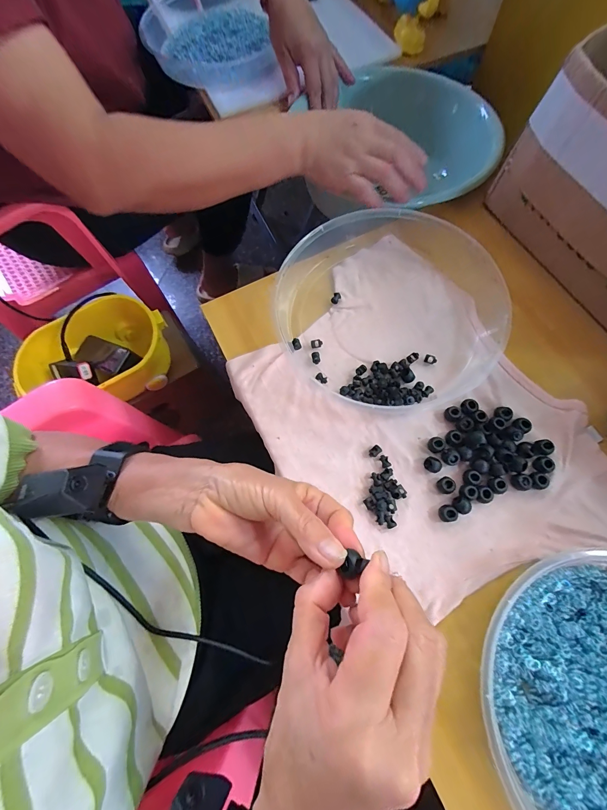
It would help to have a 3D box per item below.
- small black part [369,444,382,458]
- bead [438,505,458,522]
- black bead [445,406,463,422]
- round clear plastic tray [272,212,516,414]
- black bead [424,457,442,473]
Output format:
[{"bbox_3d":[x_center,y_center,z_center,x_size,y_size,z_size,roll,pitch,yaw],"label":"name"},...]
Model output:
[{"bbox_3d":[0.070,0.046,0.311,0.013,0.005,0.009,-40,74,-12],"label":"small black part"},{"bbox_3d":[0.130,0.098,0.286,0.012,0.011,0.015,-4,70,0],"label":"bead"},{"bbox_3d":[0.149,0.009,0.318,0.014,0.008,0.015,0,70,1],"label":"black bead"},{"bbox_3d":[0.099,-0.111,0.344,0.235,0.046,0.226,0,70,1],"label":"round clear plastic tray"},{"bbox_3d":[0.122,0.057,0.301,0.015,0.011,0.012,27,73,10],"label":"black bead"}]

